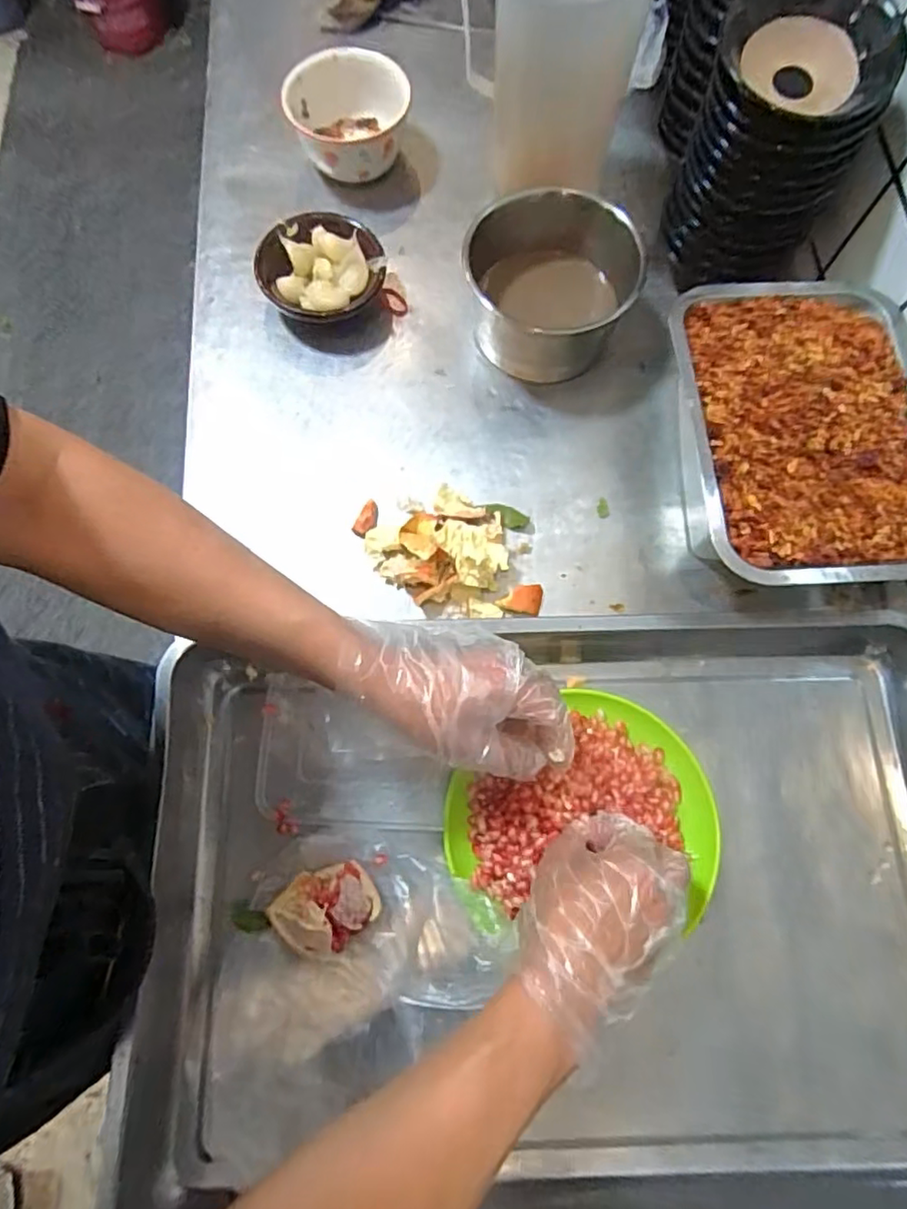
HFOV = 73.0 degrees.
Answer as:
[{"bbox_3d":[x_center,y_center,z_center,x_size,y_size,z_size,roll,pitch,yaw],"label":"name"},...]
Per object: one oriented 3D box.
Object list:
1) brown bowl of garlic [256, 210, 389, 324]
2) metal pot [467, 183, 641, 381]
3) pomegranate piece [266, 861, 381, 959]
[{"bbox_3d":[-0.127,-0.318,0.596,0.117,0.045,0.120,0,73,0],"label":"brown bowl of garlic"},{"bbox_3d":[0.093,-0.296,0.570,0.142,0.097,0.147,0,73,0],"label":"metal pot"},{"bbox_3d":[-0.090,0.213,0.427,0.068,0.039,0.054,-31,76,-9],"label":"pomegranate piece"}]

